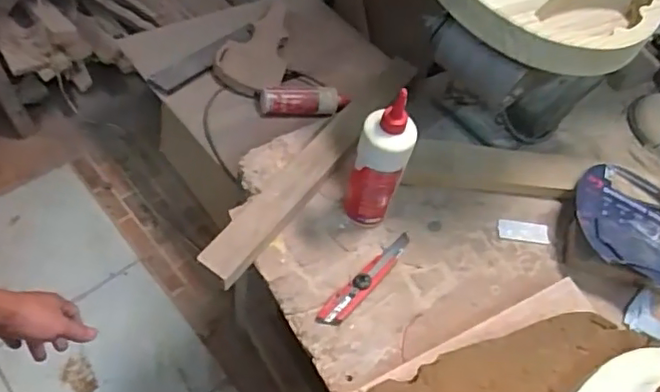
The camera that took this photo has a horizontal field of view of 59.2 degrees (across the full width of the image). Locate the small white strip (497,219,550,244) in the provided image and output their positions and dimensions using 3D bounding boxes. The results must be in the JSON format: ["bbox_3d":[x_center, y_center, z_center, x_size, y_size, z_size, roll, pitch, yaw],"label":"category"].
[{"bbox_3d":[0.284,0.051,0.853,0.073,0.004,0.033,7,57,-2],"label":"small white strip"}]

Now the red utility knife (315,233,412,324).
[{"bbox_3d":[0.052,0.108,0.778,0.031,0.021,0.180,40,61,18],"label":"red utility knife"}]

